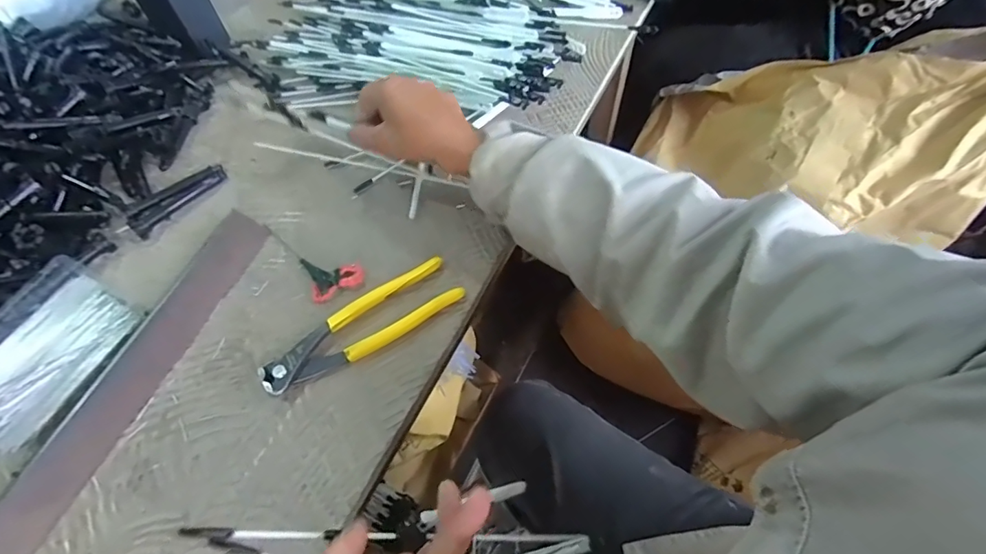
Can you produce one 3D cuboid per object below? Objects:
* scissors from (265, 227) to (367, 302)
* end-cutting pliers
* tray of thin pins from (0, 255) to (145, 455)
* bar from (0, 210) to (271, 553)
[{"bbox_3d":[-0.158,-0.021,0.436,0.044,0.011,0.109,-37,66,-17],"label":"scissors"},{"bbox_3d":[-0.102,0.040,0.393,0.161,0.014,0.044,-33,65,-16],"label":"end-cutting pliers"},{"bbox_3d":[-0.361,0.059,0.394,0.107,0.024,0.137,24,64,14],"label":"tray of thin pins"},{"bbox_3d":[-0.267,0.065,0.379,0.031,0.022,0.277,20,64,12],"label":"bar"}]

